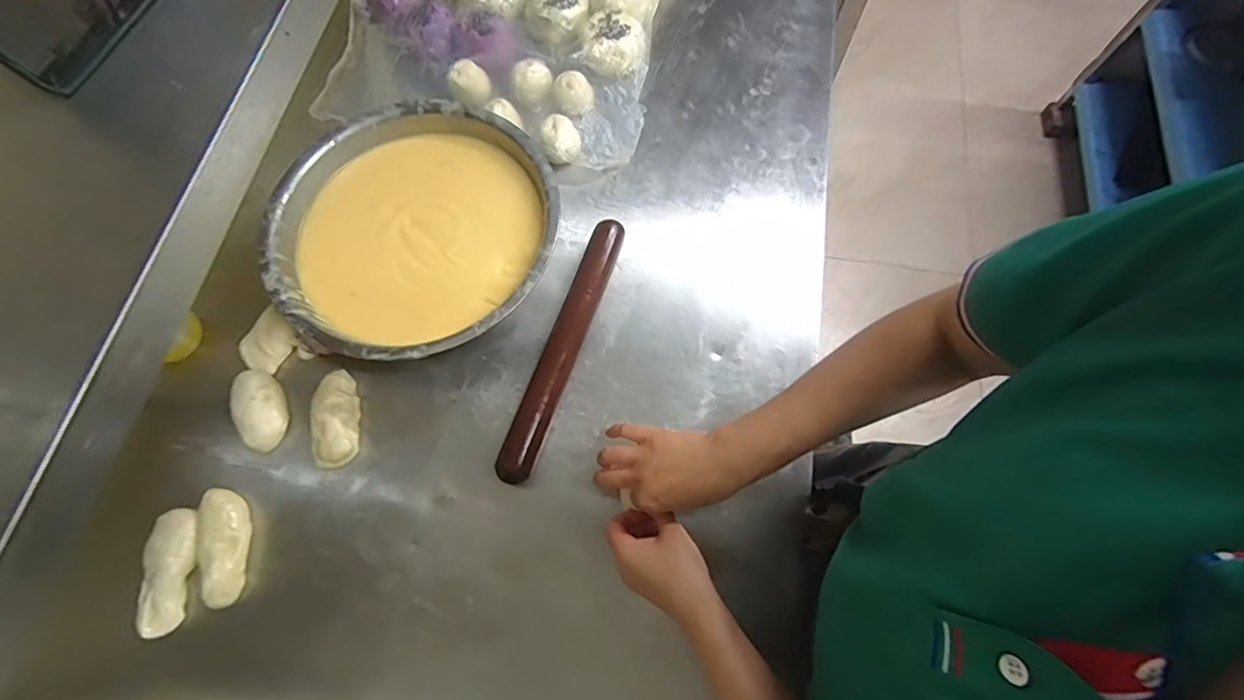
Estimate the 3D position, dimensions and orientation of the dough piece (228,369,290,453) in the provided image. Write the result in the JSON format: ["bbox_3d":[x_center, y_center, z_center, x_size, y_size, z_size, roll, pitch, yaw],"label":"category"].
[{"bbox_3d":[-0.400,0.064,0.583,0.049,0.025,0.092,-33,74,-10],"label":"dough piece"}]

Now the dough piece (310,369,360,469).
[{"bbox_3d":[-0.316,0.074,0.579,0.046,0.028,0.106,-4,71,-1],"label":"dough piece"}]

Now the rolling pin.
[{"bbox_3d":[-0.063,-0.008,0.597,0.041,0.045,0.318,19,72,7],"label":"rolling pin"}]

